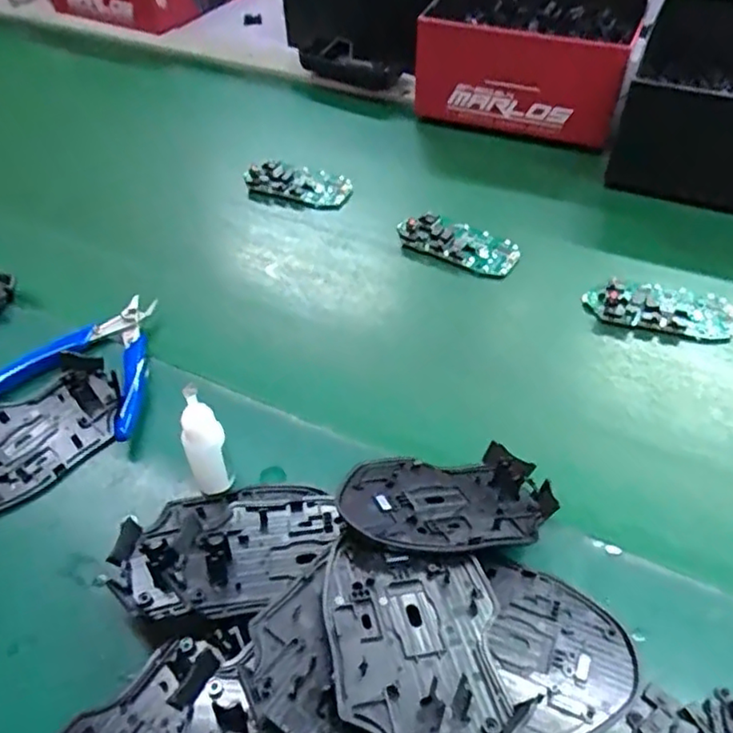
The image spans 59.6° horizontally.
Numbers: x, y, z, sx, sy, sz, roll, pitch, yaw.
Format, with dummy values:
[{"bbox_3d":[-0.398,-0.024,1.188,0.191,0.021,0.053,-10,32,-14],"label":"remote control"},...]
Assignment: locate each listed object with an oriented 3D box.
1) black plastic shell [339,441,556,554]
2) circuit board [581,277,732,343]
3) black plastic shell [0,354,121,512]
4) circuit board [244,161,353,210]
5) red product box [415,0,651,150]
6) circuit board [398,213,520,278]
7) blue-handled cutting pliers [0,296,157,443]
[{"bbox_3d":[0.043,0.065,0.333,0.113,0.020,0.072,3,26,-17],"label":"black plastic shell"},{"bbox_3d":[0.208,-0.042,0.451,0.099,0.012,0.045,6,48,8],"label":"circuit board"},{"bbox_3d":[-0.203,0.041,0.386,0.114,0.019,0.073,-35,55,-26],"label":"black plastic shell"},{"bbox_3d":[-0.061,-0.164,0.570,0.095,0.018,0.043,10,49,11],"label":"circuit board"},{"bbox_3d":[0.173,-0.335,0.655,0.187,0.099,0.255,14,50,15],"label":"red product box"},{"bbox_3d":[0.074,-0.099,0.507,0.092,0.015,0.045,25,53,23],"label":"circuit board"},{"bbox_3d":[-0.181,-0.008,0.425,0.114,0.024,0.112,12,49,13],"label":"blue-handled cutting pliers"}]

